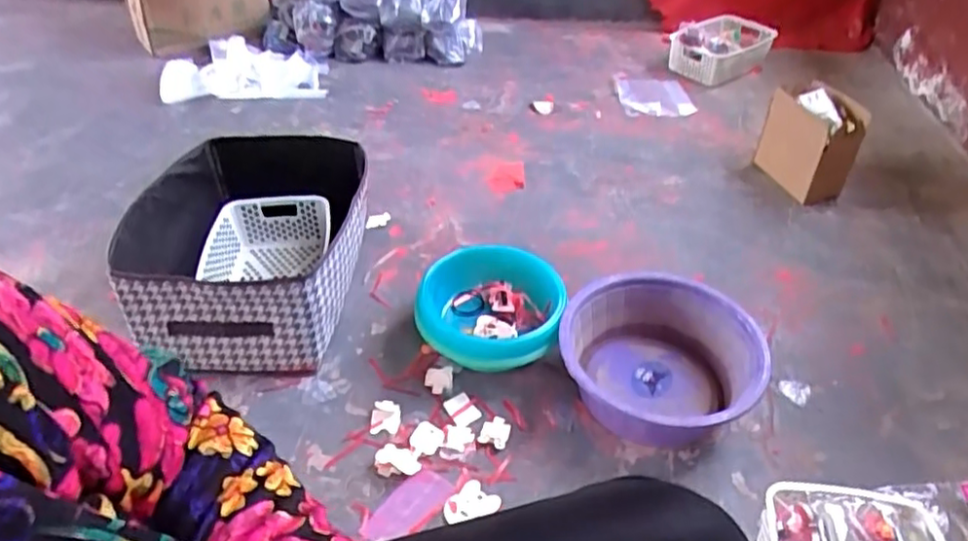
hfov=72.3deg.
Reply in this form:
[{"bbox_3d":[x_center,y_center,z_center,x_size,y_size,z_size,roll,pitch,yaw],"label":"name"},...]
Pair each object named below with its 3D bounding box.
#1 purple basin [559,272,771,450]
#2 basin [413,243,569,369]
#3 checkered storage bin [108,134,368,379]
[{"bbox_3d":[0.252,0.134,0.970,0.273,0.117,0.263,0,40,0],"label":"purple basin"},{"bbox_3d":[0.011,0.071,1.049,0.216,0.110,0.208,0,40,0],"label":"basin"},{"bbox_3d":[-0.409,-0.042,1.174,0.401,0.201,0.469,-5,40,-6],"label":"checkered storage bin"}]

